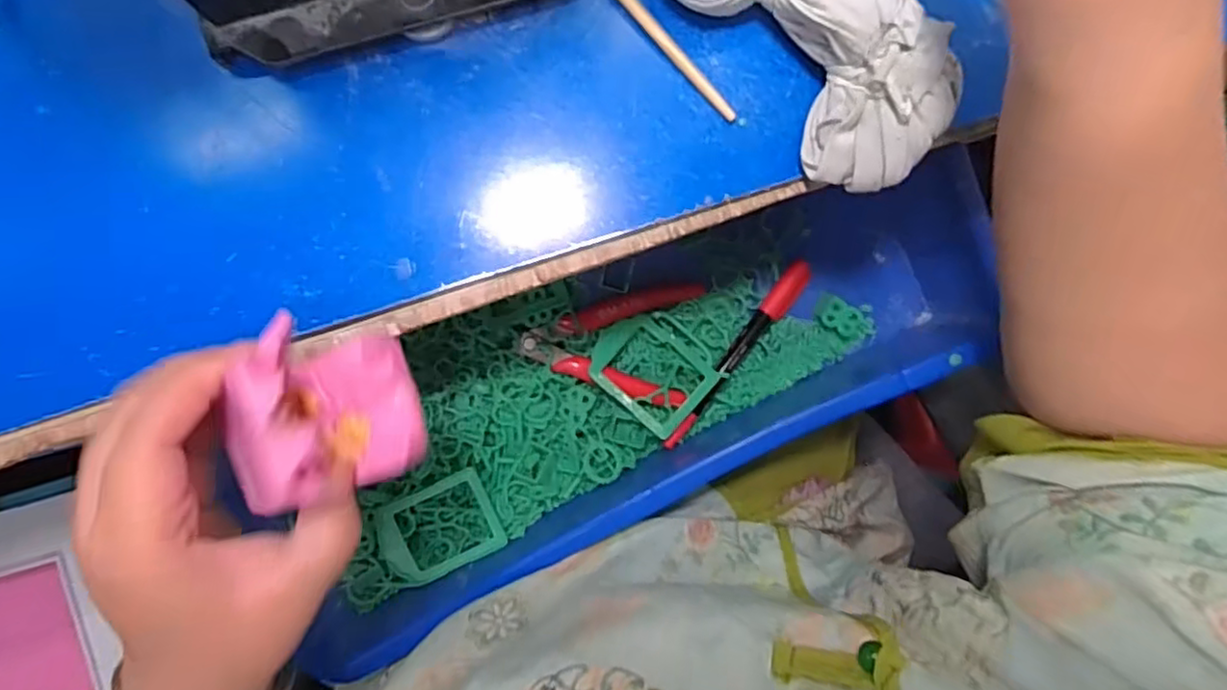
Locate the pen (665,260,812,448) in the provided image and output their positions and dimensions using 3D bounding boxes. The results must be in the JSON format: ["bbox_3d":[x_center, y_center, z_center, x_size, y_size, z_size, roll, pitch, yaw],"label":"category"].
[{"bbox_3d":[0.075,0.005,0.402,0.016,0.012,0.137,40,88,-4],"label":"pen"}]

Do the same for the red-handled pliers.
[{"bbox_3d":[-0.002,-0.007,0.404,0.100,0.011,0.072,9,90,-4],"label":"red-handled pliers"}]

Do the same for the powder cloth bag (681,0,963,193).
[{"bbox_3d":[0.069,-0.122,0.250,0.057,0.046,0.138,-43,93,-3],"label":"powder cloth bag"}]

